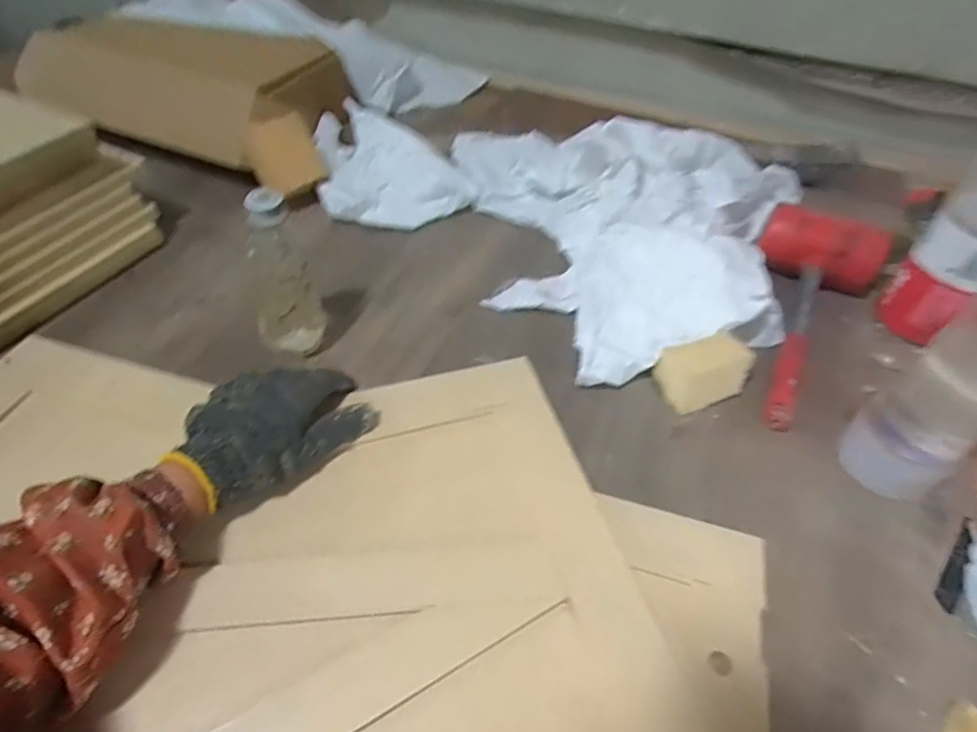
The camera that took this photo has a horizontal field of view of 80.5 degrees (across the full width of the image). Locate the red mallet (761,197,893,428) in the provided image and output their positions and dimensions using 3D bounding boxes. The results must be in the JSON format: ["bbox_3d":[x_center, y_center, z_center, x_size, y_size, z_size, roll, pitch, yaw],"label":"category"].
[{"bbox_3d":[0.328,-0.052,0.617,0.128,0.058,0.284,24,65,19],"label":"red mallet"}]

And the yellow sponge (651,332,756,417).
[{"bbox_3d":[0.211,0.006,0.565,0.079,0.052,0.053,-13,50,-14],"label":"yellow sponge"}]

